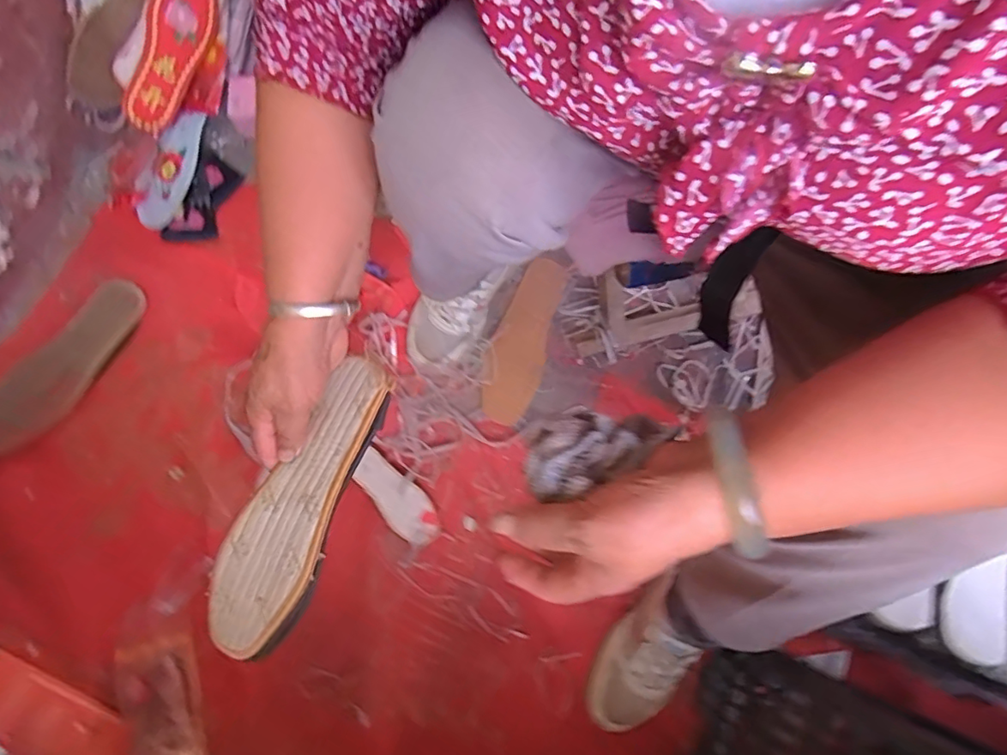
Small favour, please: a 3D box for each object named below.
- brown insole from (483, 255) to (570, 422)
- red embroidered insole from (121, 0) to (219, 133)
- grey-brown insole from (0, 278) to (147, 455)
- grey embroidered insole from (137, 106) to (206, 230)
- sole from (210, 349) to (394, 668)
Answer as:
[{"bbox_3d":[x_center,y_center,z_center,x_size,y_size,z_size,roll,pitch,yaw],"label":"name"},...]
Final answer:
[{"bbox_3d":[0.026,-0.054,0.724,0.076,0.007,0.235,19,78,-13],"label":"brown insole"},{"bbox_3d":[-0.426,-0.421,0.676,0.011,0.067,0.209,30,96,41],"label":"red embroidered insole"},{"bbox_3d":[-0.568,-0.021,0.678,0.092,0.026,0.256,29,79,4],"label":"grey-brown insole"},{"bbox_3d":[-0.450,-0.284,0.716,0.049,0.015,0.167,14,85,-7],"label":"grey embroidered insole"},{"bbox_3d":[-0.146,0.093,0.388,0.081,0.013,0.221,29,84,23],"label":"sole"}]

